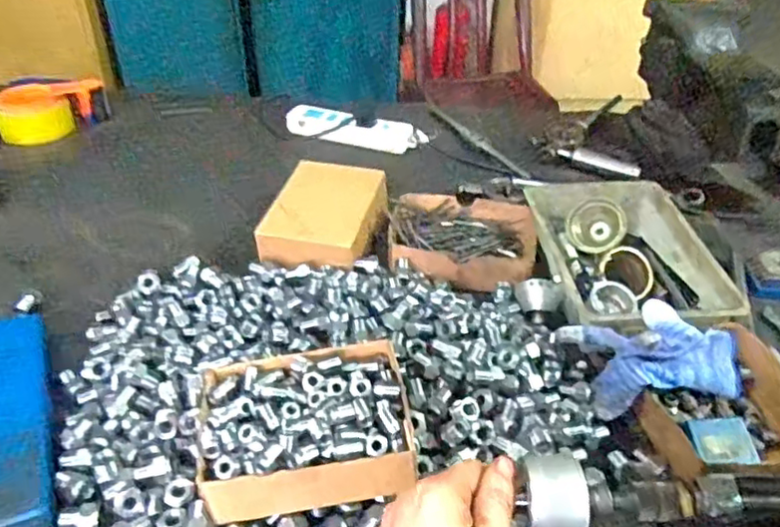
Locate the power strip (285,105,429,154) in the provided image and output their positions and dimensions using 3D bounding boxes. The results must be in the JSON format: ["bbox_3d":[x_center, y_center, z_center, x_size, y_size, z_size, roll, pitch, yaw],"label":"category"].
[{"bbox_3d":[-0.063,-0.217,1.022,0.236,0.031,0.059,14,39,15],"label":"power strip"}]

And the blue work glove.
[{"bbox_3d":[0.249,0.075,0.598,0.164,0.074,0.103,-4,37,-9],"label":"blue work glove"}]

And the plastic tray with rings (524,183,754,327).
[{"bbox_3d":[0.260,-0.007,0.723,0.172,0.057,0.249,-1,37,-4],"label":"plastic tray with rings"}]

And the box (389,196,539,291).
[{"bbox_3d":[0.090,-0.029,0.762,0.178,0.041,0.137,1,37,-2],"label":"box"}]

